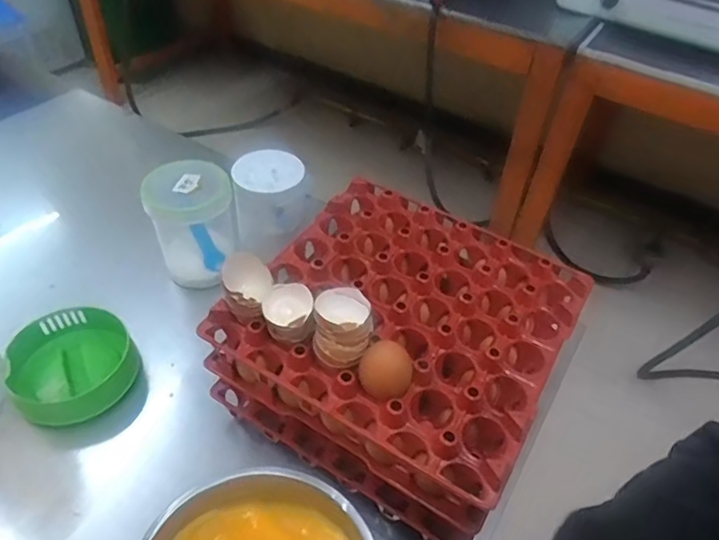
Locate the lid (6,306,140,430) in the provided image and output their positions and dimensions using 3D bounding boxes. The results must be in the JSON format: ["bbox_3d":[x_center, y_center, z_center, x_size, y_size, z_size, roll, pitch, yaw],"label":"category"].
[{"bbox_3d":[-0.308,0.107,0.597,0.120,0.052,0.123,3,46,-3],"label":"lid"}]

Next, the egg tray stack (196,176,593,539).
[{"bbox_3d":[0.045,0.066,0.562,0.281,0.122,0.274,26,49,19],"label":"egg tray stack"}]

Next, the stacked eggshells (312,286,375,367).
[{"bbox_3d":[-0.013,0.044,0.463,0.048,0.043,0.057,3,46,-2],"label":"stacked eggshells"}]

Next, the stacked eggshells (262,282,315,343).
[{"bbox_3d":[-0.061,0.038,0.472,0.041,0.039,0.039,-3,46,-8],"label":"stacked eggshells"}]

